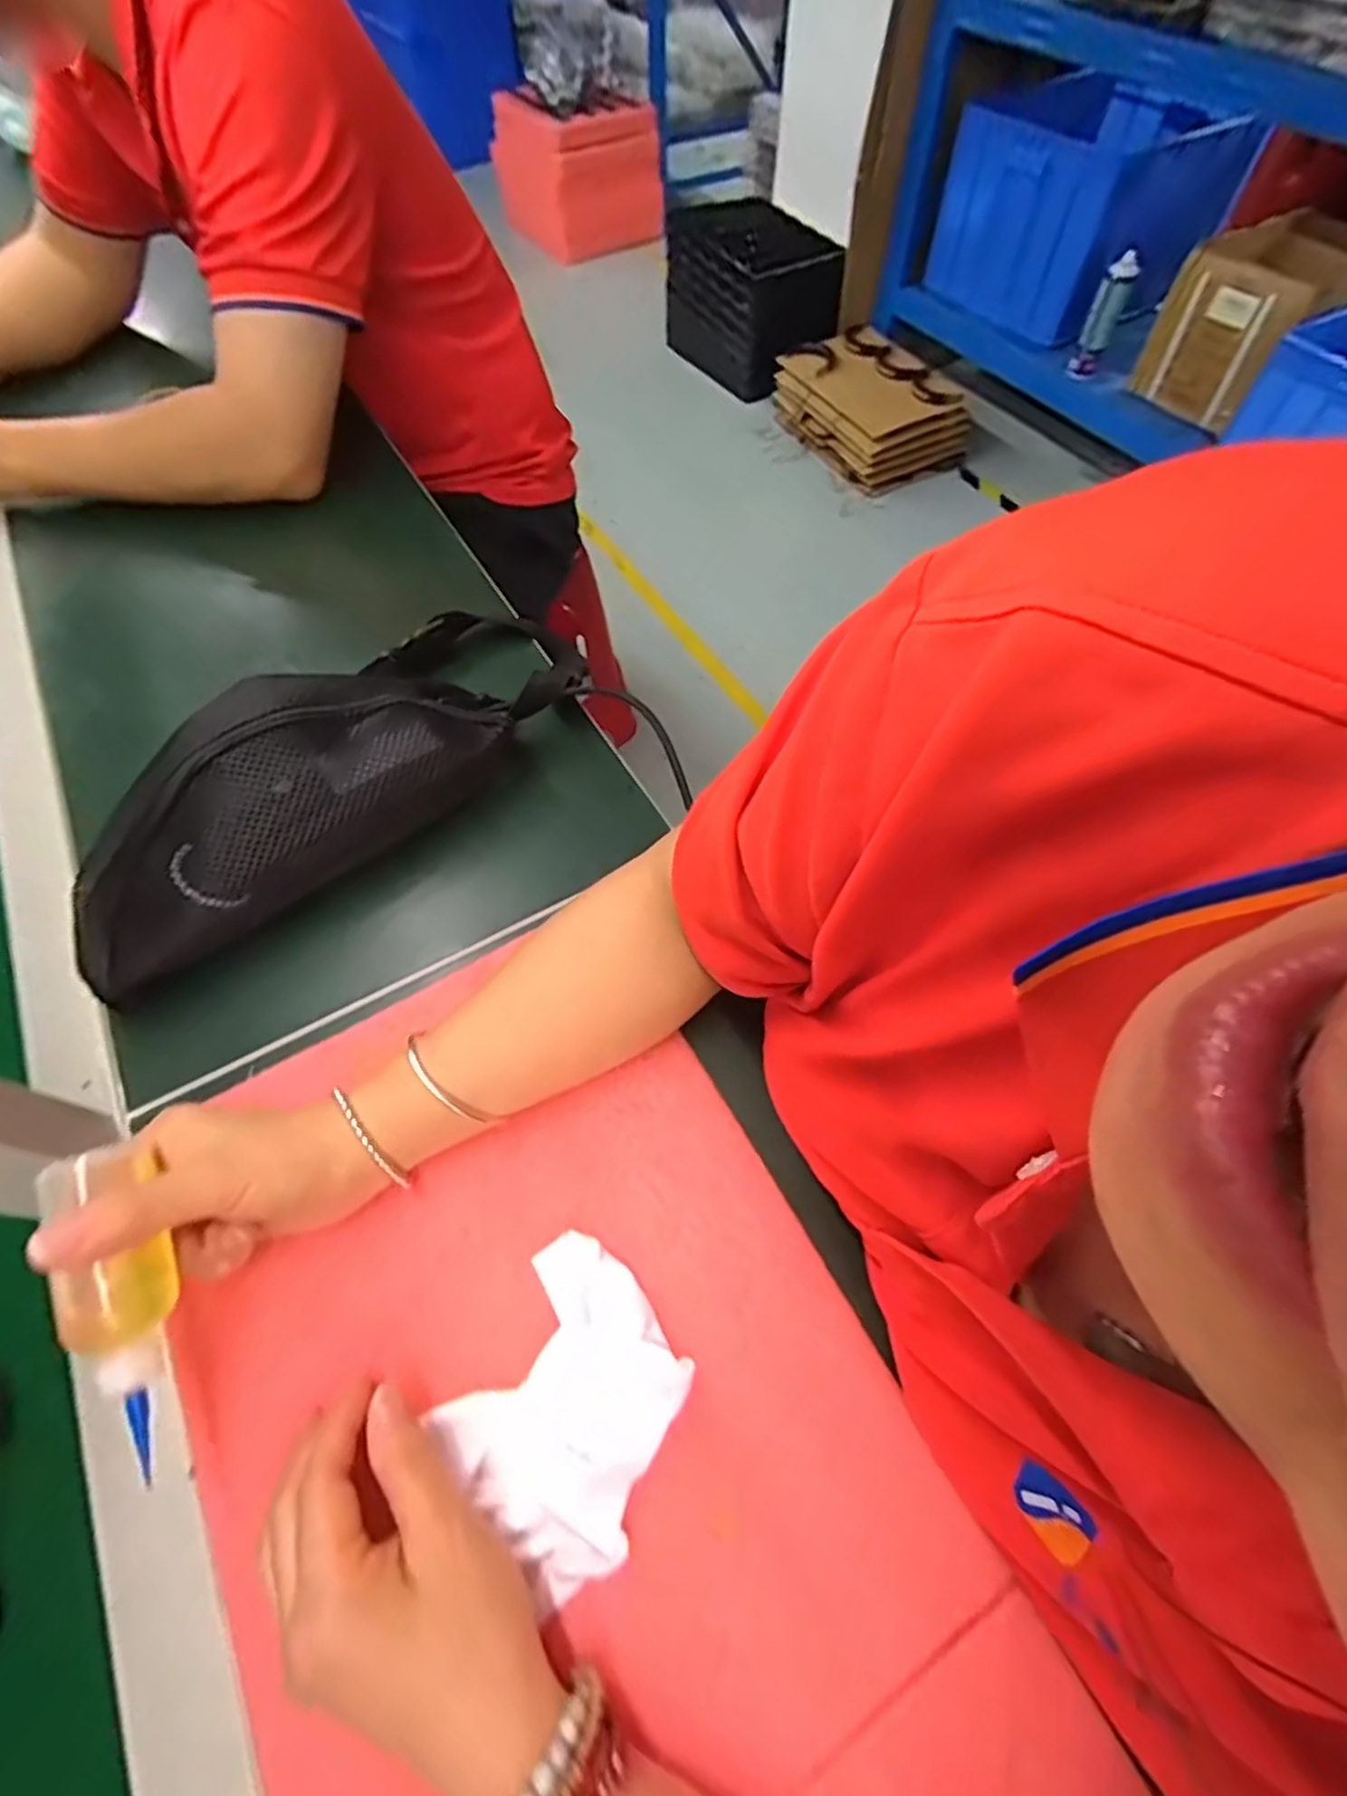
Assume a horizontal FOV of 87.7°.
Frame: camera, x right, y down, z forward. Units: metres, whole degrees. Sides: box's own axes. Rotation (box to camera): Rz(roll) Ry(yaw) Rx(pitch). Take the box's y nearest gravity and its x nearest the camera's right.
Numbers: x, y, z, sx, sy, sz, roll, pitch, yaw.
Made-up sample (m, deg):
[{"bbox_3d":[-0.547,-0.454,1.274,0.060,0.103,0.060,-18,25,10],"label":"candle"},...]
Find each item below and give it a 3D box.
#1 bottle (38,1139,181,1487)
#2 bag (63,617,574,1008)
[{"bbox_3d":[-0.207,0.150,0.263,0.028,0.028,0.112,-19,82,-10],"label":"bottle"},{"bbox_3d":[-0.197,-0.082,0.438,0.363,0.088,0.087,-41,68,-20],"label":"bag"}]

